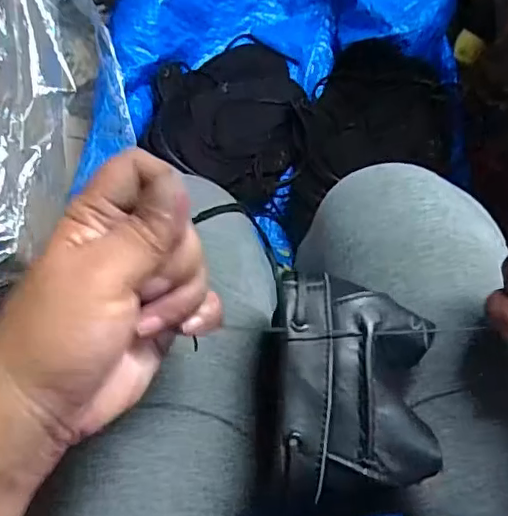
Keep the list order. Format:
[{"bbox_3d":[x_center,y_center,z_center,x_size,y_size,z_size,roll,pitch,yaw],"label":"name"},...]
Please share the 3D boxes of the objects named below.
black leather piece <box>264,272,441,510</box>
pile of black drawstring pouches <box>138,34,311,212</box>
[{"bbox_3d":[0.049,0.061,0.280,0.078,0.017,0.105,3,75,1],"label":"black leather piece"},{"bbox_3d":[-0.018,-0.208,0.809,0.216,0.048,0.233,30,77,8],"label":"pile of black drawstring pouches"}]

